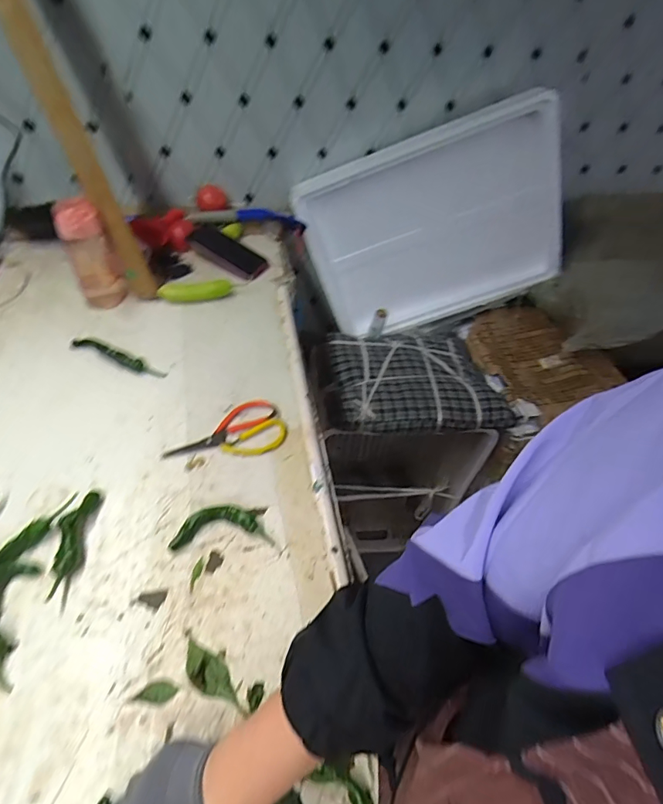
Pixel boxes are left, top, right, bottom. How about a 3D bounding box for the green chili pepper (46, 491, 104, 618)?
[{"bbox_3d":[-0.301,0.163,0.531,0.031,0.020,0.133,-1,48,-5],"label":"green chili pepper"}]

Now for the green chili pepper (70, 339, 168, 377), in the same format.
[{"bbox_3d":[-0.347,-0.075,0.745,0.177,0.015,0.026,21,50,15],"label":"green chili pepper"}]

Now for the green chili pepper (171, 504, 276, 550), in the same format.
[{"bbox_3d":[-0.131,0.149,0.557,0.115,0.022,0.046,-3,48,-6],"label":"green chili pepper"}]

